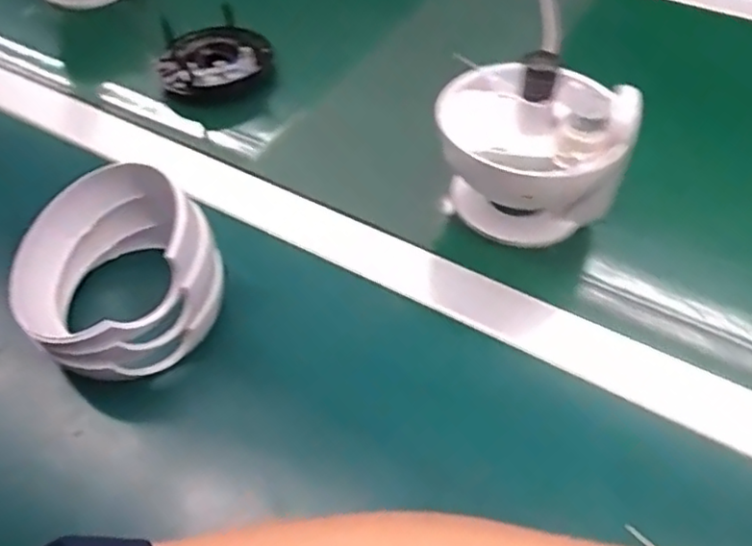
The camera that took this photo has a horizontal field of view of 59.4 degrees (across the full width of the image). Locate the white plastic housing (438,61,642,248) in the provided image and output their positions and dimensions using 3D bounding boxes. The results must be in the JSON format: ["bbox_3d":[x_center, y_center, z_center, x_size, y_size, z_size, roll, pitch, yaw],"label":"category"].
[{"bbox_3d":[0.100,-0.080,0.446,0.117,0.107,0.089,36,61,27],"label":"white plastic housing"}]

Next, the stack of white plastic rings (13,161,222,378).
[{"bbox_3d":[-0.160,0.000,0.403,0.102,0.074,0.116,-34,57,-22],"label":"stack of white plastic rings"}]

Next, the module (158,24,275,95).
[{"bbox_3d":[-0.143,-0.190,0.588,0.096,0.034,0.088,-1,51,1],"label":"module"}]

